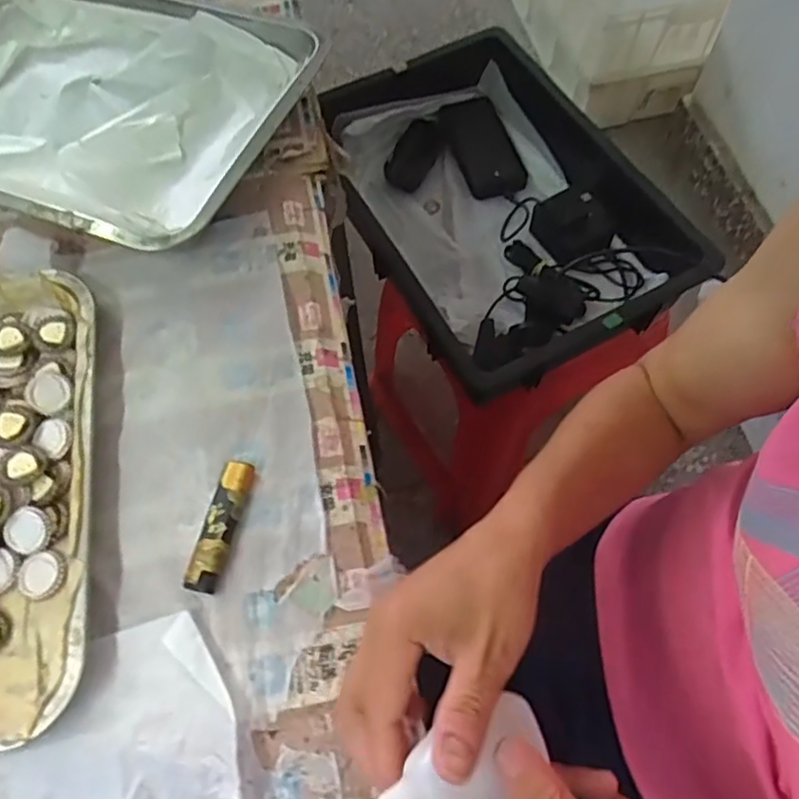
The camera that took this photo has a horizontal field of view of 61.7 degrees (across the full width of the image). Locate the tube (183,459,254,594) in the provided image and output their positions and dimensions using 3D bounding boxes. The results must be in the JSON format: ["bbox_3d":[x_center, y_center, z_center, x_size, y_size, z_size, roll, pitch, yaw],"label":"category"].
[{"bbox_3d":[-0.108,0.076,0.406,0.021,0.013,0.079,12,62,7],"label":"tube"}]

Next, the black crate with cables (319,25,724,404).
[{"bbox_3d":[0.108,-0.221,0.777,0.294,0.116,0.426,-26,65,-13],"label":"black crate with cables"}]

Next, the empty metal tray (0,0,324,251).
[{"bbox_3d":[-0.271,-0.252,0.554,0.375,0.047,0.258,21,64,11],"label":"empty metal tray"}]

